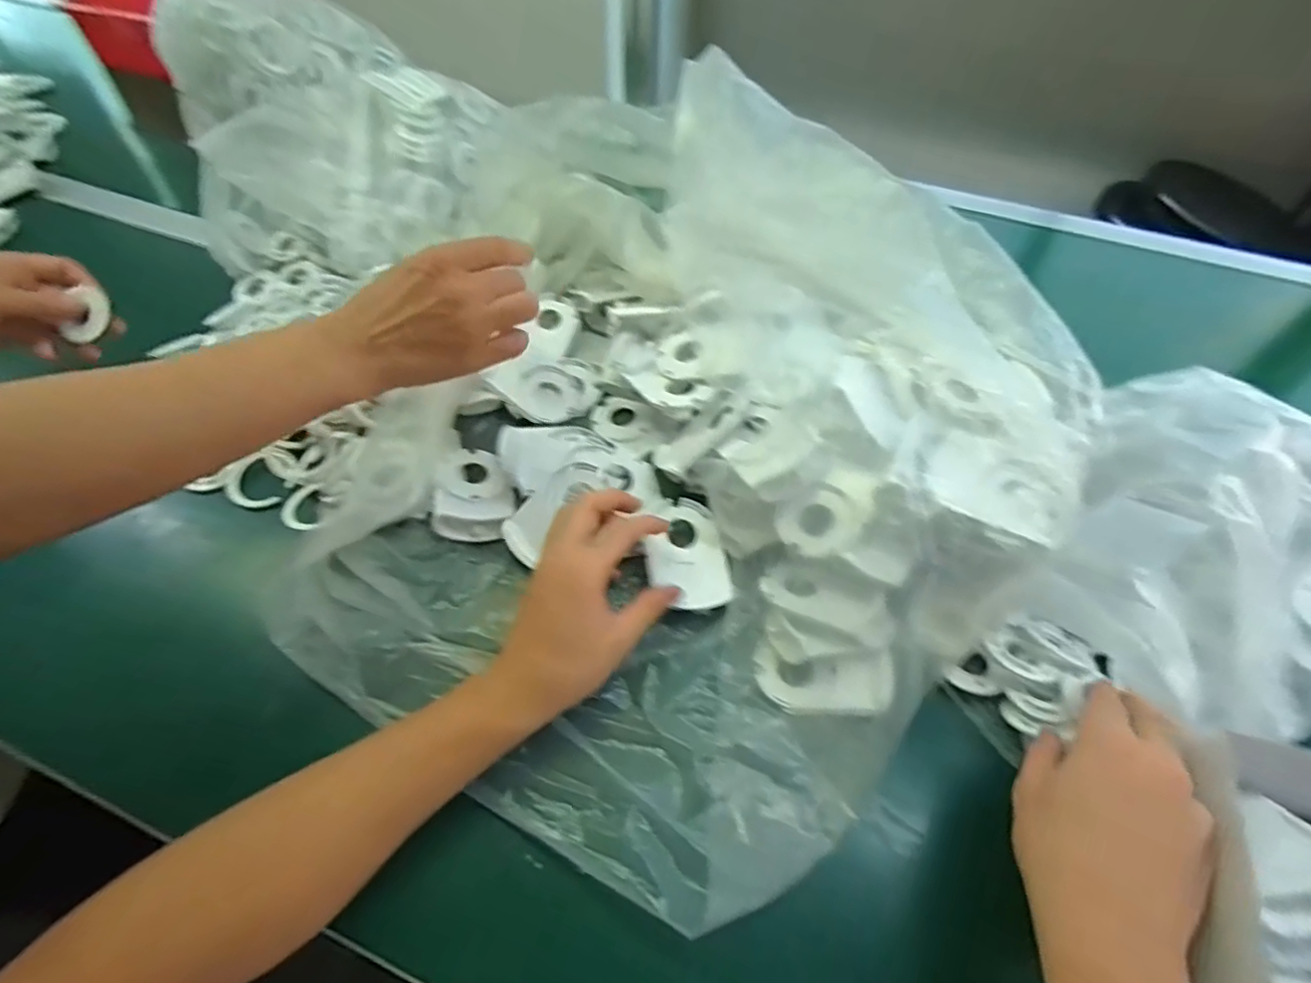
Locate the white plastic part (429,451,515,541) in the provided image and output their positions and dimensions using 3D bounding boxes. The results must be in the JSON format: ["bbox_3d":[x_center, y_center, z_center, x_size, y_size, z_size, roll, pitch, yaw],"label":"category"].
[{"bbox_3d":[-0.137,-0.003,0.472,0.056,0.021,0.084,-4,54,-5],"label":"white plastic part"}]

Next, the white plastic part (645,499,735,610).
[{"bbox_3d":[0.024,0.044,0.439,0.058,0.008,0.086,10,49,-16],"label":"white plastic part"}]

